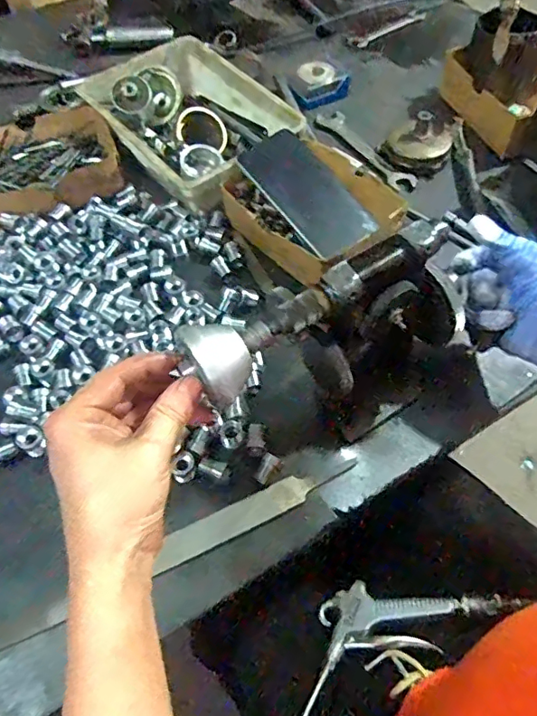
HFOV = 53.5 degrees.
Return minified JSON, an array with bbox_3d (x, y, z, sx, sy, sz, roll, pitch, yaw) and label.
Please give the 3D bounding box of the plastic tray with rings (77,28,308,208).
[{"bbox_3d":[-0.096,-0.285,0.646,0.168,0.066,0.239,-35,62,-19],"label":"plastic tray with rings"}]

